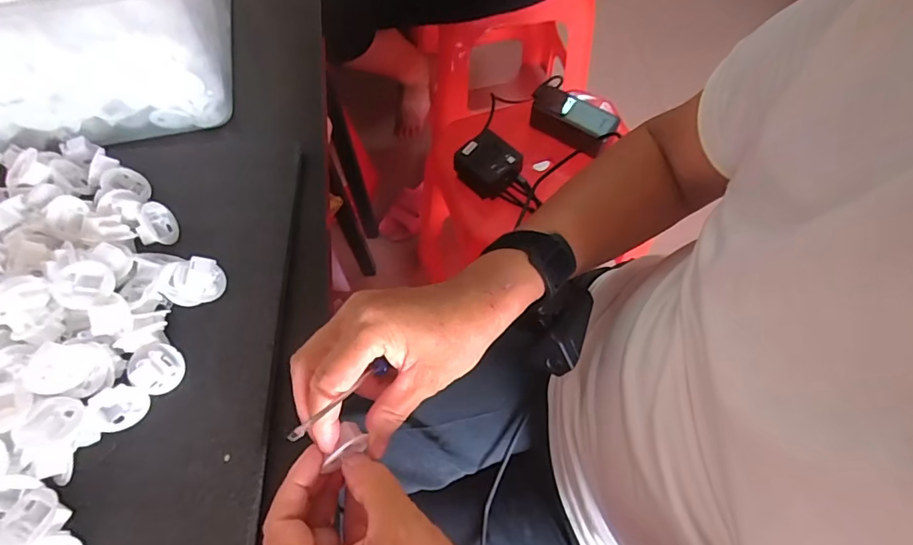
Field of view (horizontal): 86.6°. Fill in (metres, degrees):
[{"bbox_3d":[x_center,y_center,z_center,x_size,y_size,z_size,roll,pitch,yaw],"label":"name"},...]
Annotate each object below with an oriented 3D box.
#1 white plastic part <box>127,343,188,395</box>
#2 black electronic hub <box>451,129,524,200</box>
[{"bbox_3d":[-0.199,0.063,0.322,0.031,0.016,0.031,24,50,-33],"label":"white plastic part"},{"bbox_3d":[0.046,-0.162,0.726,0.074,0.043,0.089,-41,71,-17],"label":"black electronic hub"}]

